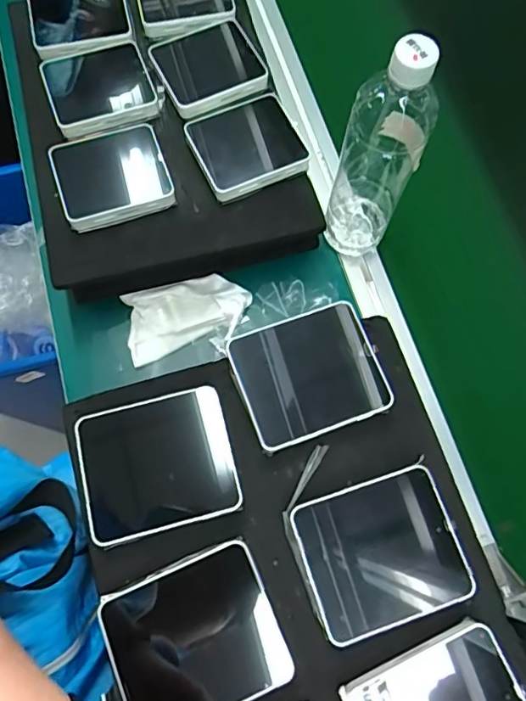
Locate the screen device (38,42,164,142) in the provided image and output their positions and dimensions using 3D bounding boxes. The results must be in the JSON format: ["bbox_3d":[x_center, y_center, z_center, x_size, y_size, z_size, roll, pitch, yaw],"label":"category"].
[{"bbox_3d":[-0.158,-0.258,0.510,0.099,0.014,0.095,-19,74,-8],"label":"screen device"}]

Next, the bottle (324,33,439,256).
[{"bbox_3d":[0.100,-0.167,0.449,0.062,0.223,0.059,24,73,5],"label":"bottle"}]

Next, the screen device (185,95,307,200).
[{"bbox_3d":[-0.017,-0.196,0.495,0.096,0.023,0.092,-24,75,-9],"label":"screen device"}]

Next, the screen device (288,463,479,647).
[{"bbox_3d":[0.075,0.127,0.332,0.097,0.006,0.084,-16,73,-7],"label":"screen device"}]

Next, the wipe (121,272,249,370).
[{"bbox_3d":[-0.074,-0.035,0.517,0.121,0.019,0.067,-15,73,-7],"label":"wipe"}]

